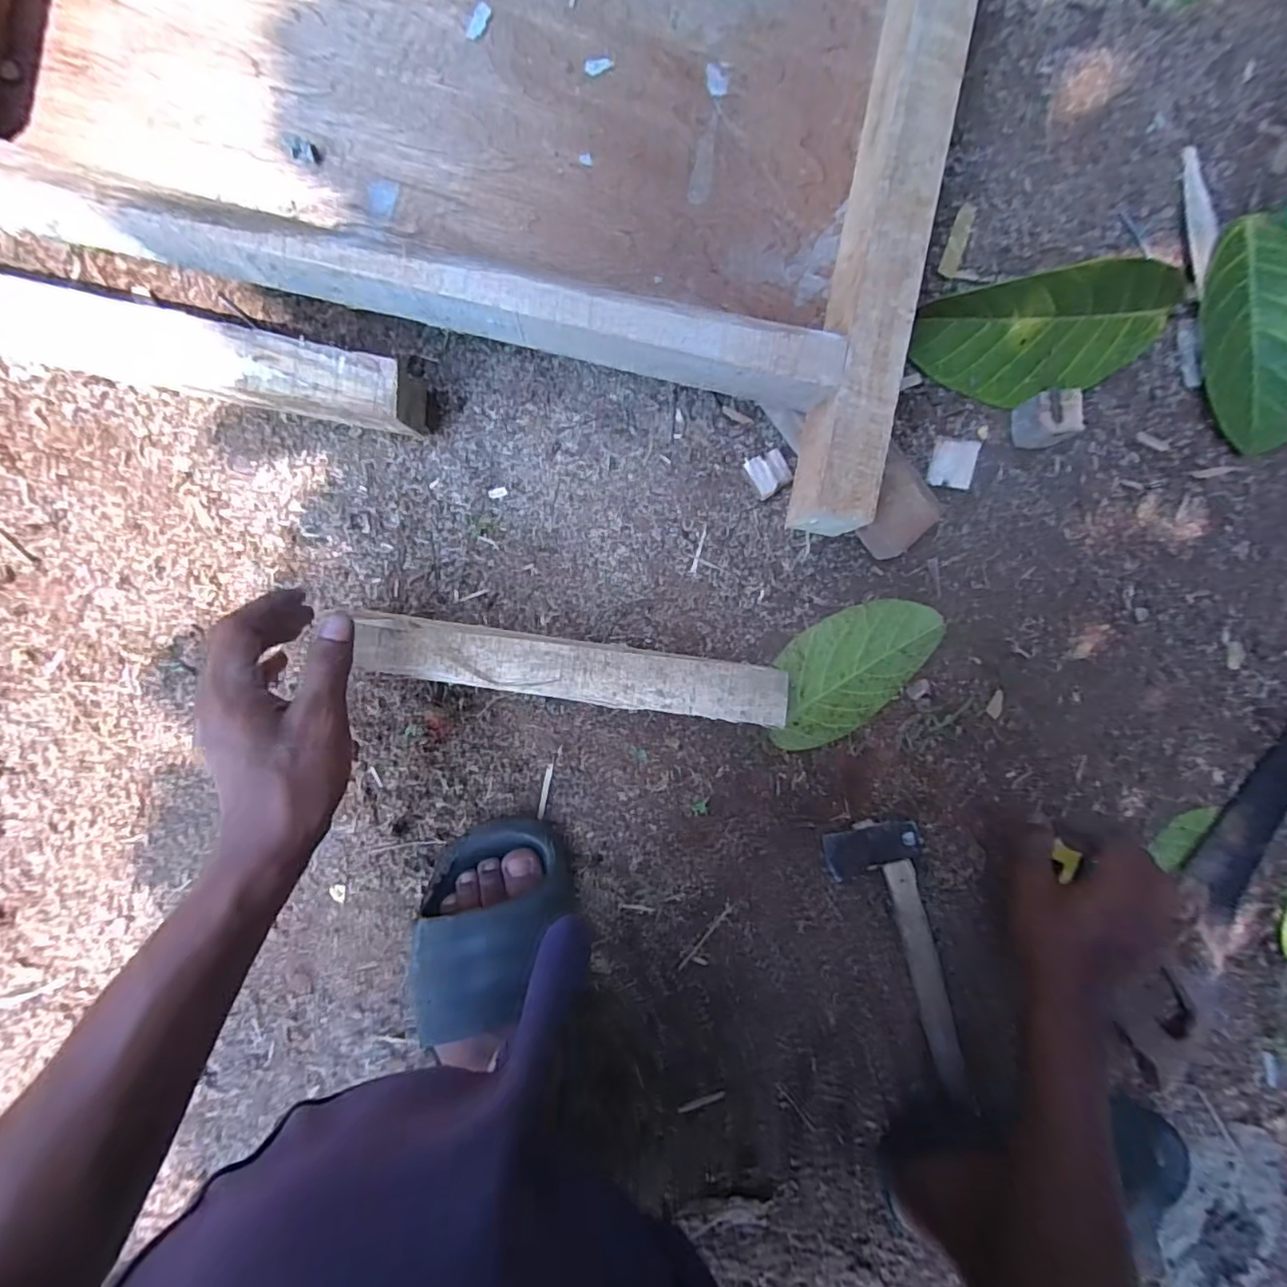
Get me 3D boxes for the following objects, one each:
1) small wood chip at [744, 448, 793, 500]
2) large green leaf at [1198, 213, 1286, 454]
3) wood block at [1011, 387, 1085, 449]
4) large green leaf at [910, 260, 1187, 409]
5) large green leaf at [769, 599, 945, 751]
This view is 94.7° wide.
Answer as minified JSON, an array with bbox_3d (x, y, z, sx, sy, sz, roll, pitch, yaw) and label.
[{"bbox_3d":[0.095,-0.129,0.450,0.031,0.013,0.031,-27,98,-3],"label":"small wood chip"},{"bbox_3d":[0.499,-0.248,0.470,0.094,0.041,0.174,-12,97,-5],"label":"large green leaf"},{"bbox_3d":[0.310,-0.172,0.458,0.032,0.038,0.039,-16,97,-5],"label":"wood block"},{"bbox_3d":[0.301,-0.223,0.436,0.184,0.073,0.074,-2,96,-6],"label":"large green leaf"},{"bbox_3d":[0.164,0.022,0.472,0.154,0.017,0.088,-34,99,-2],"label":"large green leaf"}]

